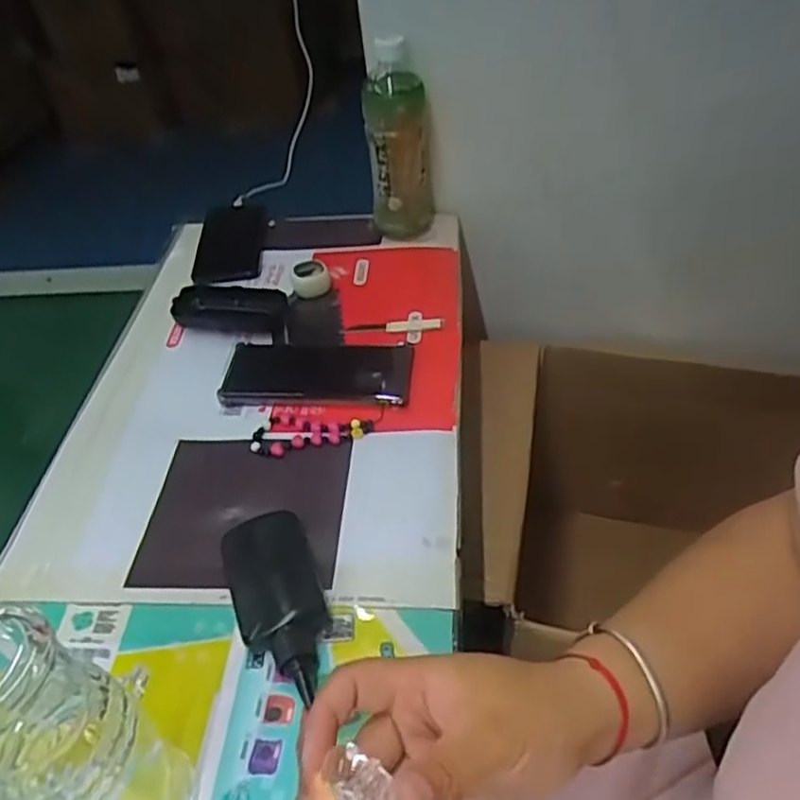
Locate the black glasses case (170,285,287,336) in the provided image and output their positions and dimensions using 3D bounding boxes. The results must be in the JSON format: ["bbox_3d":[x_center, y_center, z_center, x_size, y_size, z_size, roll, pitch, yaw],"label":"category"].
[{"bbox_3d":[-0.169,-0.089,0.701,0.109,0.025,0.052,7,46,10],"label":"black glasses case"}]

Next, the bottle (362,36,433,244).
[{"bbox_3d":[-0.001,-0.260,0.729,0.066,0.195,0.057,-3,43,1],"label":"bottle"}]

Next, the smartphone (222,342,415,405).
[{"bbox_3d":[-0.074,-0.024,0.630,0.164,0.015,0.076,1,45,4],"label":"smartphone"}]

